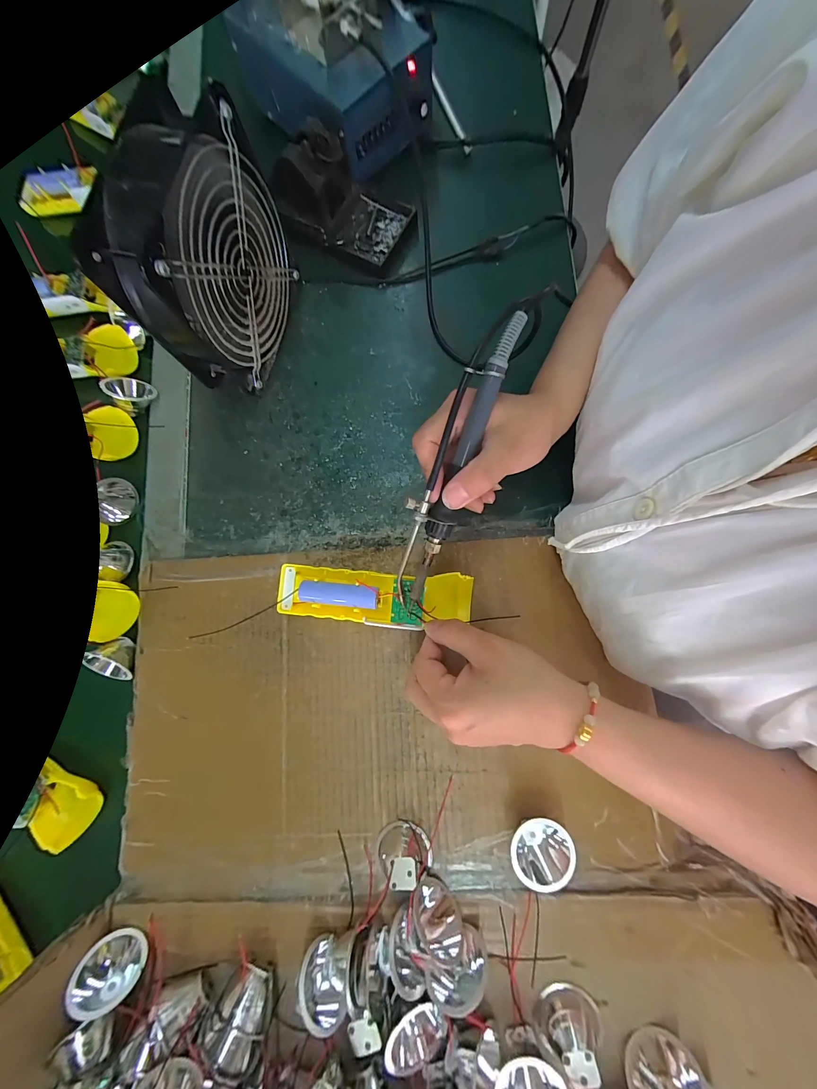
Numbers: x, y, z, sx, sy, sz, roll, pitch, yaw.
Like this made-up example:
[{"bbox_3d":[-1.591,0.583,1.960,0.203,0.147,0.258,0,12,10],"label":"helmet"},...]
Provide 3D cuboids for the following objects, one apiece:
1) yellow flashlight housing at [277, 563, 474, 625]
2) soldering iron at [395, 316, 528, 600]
[{"bbox_3d":[-0.029,0.041,0.284,0.157,0.025,0.041,2,80,5],"label":"yellow flashlight housing"},{"bbox_3d":[0.027,-0.049,0.236,0.032,0.020,0.194,21,107,4],"label":"soldering iron"}]

